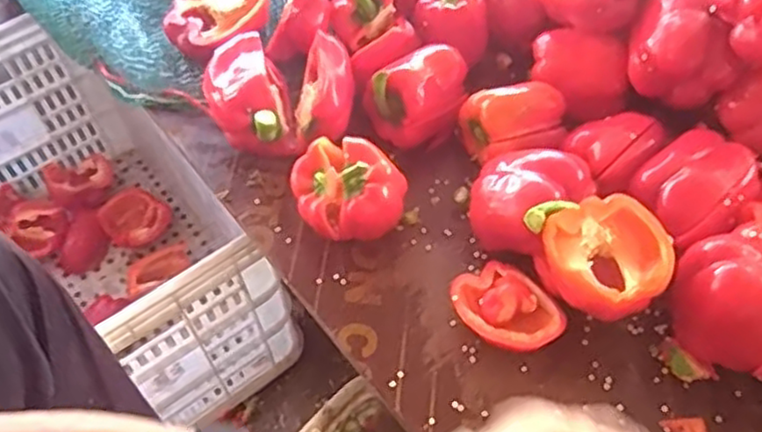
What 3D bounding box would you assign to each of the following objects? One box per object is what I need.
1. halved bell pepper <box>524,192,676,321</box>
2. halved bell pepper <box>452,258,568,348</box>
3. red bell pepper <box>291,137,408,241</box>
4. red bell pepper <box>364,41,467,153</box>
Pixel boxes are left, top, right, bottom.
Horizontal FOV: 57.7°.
[{"bbox_3d":[0.161,0.028,0.507,0.076,0.063,0.099,-30,58,-17],"label":"halved bell pepper"},{"bbox_3d":[0.096,0.075,0.539,0.060,0.033,0.082,-29,58,-17],"label":"halved bell pepper"},{"bbox_3d":[-0.026,-0.022,0.578,0.089,0.084,0.062,-11,55,-4],"label":"red bell pepper"},{"bbox_3d":[0.036,-0.109,0.641,0.102,0.066,0.070,-27,58,-15],"label":"red bell pepper"}]

